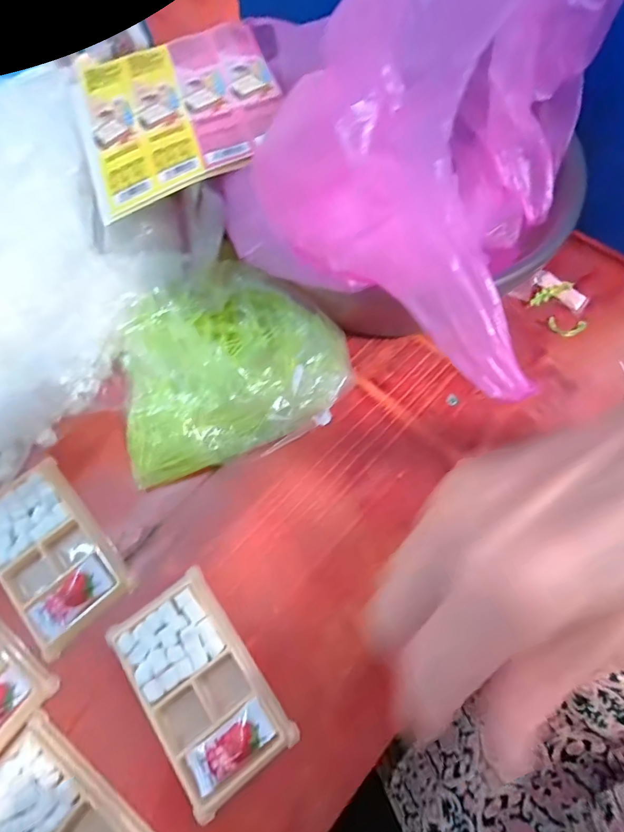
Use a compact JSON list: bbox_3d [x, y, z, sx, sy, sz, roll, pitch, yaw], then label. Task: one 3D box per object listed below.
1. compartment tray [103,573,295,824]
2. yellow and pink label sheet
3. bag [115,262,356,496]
[{"bbox_3d":[-0.080,0.190,0.297,0.075,0.011,0.135,-35,73,-13],"label":"compartment tray"},{"bbox_3d":[-0.112,-0.260,0.351,0.164,0.011,0.178,-21,69,0],"label":"yellow and pink label sheet"},{"bbox_3d":[-0.071,-0.042,0.361,0.194,0.065,0.158,-15,69,-7],"label":"bag"}]

